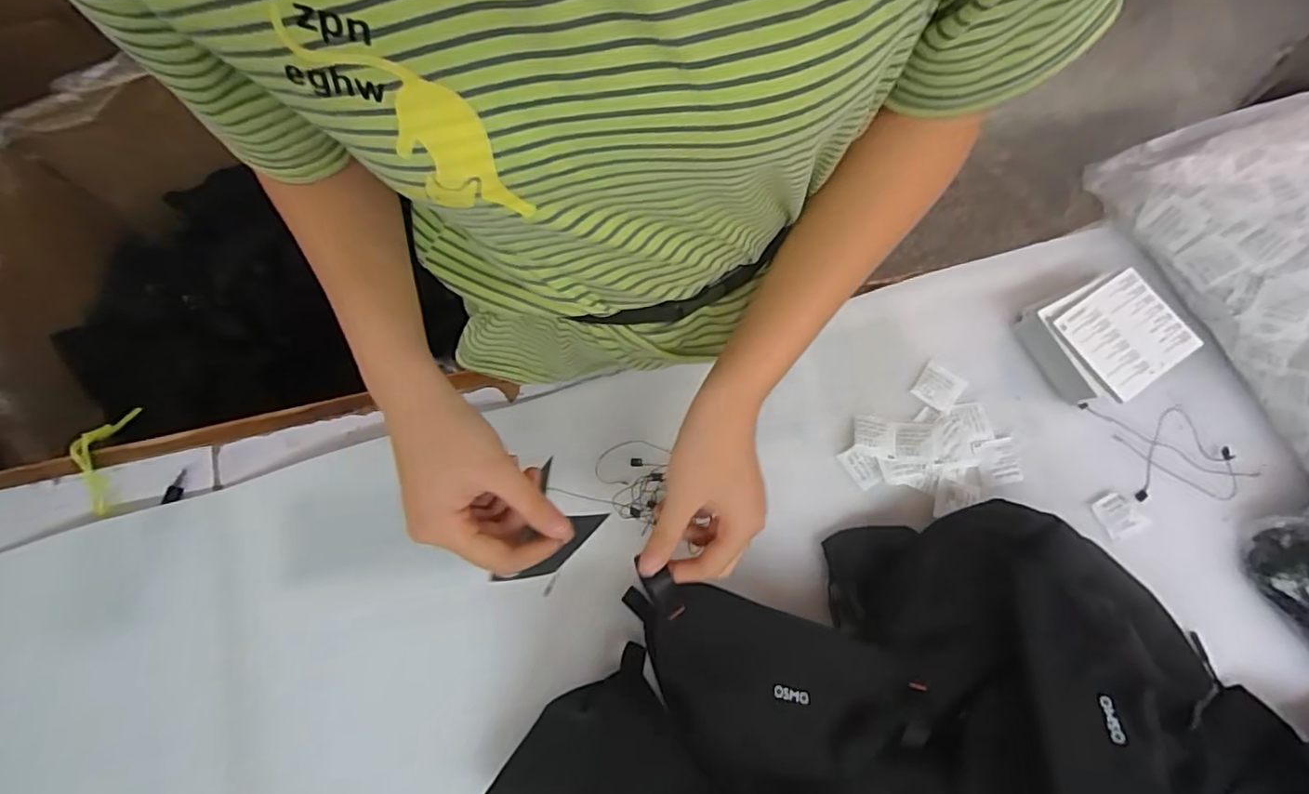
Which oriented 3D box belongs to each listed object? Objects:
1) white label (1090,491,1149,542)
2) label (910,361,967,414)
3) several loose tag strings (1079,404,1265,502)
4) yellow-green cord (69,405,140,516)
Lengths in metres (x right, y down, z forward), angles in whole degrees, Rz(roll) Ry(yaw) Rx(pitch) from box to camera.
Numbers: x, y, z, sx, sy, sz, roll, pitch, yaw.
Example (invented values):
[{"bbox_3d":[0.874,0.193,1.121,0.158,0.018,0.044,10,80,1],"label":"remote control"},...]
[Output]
[{"bbox_3d":[0.417,0.104,0.541,0.038,0.006,0.037,-23,77,-7],"label":"white label"},{"bbox_3d":[0.266,-0.009,0.569,0.039,0.004,0.038,38,78,8],"label":"label"},{"bbox_3d":[0.477,0.051,0.559,0.151,0.009,0.086,2,75,-1],"label":"several loose tag strings"},{"bbox_3d":[-0.511,0.045,0.562,0.022,0.040,0.150,-28,42,-8],"label":"yellow-green cord"}]

